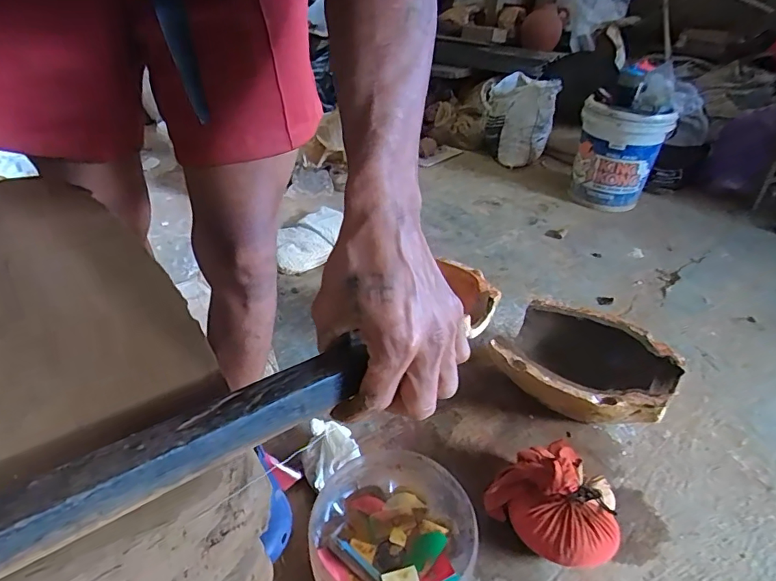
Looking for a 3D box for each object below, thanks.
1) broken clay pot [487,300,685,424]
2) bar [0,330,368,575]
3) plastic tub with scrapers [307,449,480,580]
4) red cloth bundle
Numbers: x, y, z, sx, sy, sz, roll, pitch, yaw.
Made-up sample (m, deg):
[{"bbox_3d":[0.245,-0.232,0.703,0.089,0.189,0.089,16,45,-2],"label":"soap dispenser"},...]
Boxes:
[{"bbox_3d":[0.417,0.166,1.024,0.334,0.165,0.292,31,46,30],"label":"broken clay pot"},{"bbox_3d":[-0.182,0.107,0.209,0.406,0.021,0.041,-21,45,-33],"label":"bar"},{"bbox_3d":[-0.001,0.386,0.729,0.243,0.114,0.248,2,39,-2],"label":"plastic tub with scrapers"},{"bbox_3d":[0.291,0.357,0.802,0.173,0.119,0.201,-24,46,-30],"label":"red cloth bundle"}]

